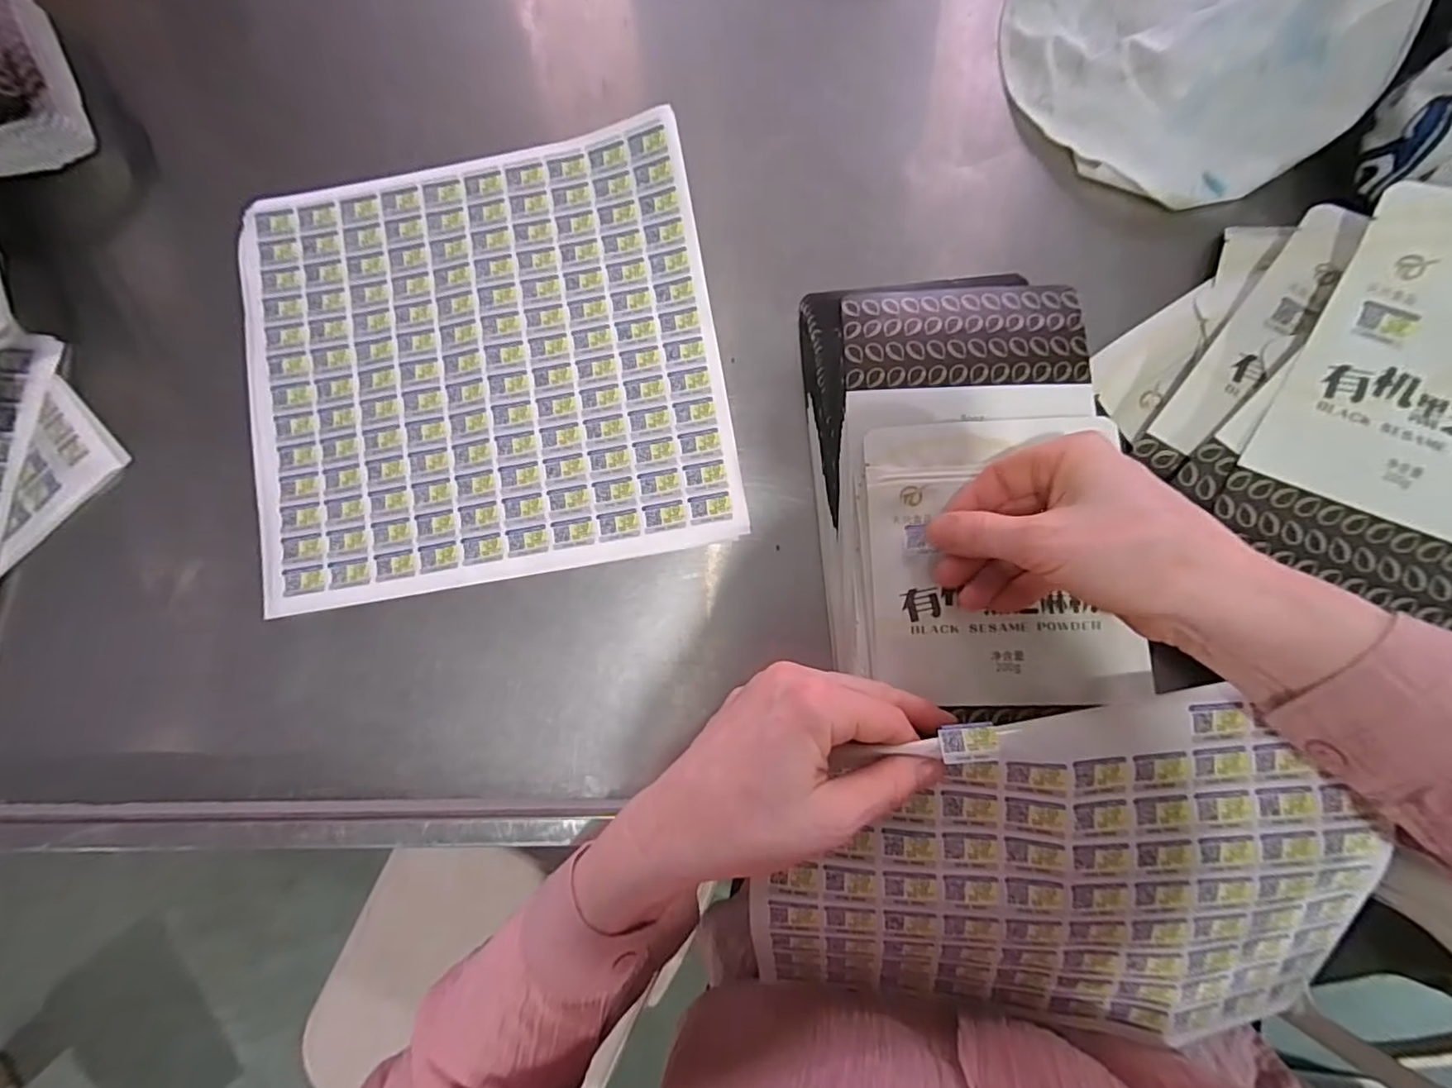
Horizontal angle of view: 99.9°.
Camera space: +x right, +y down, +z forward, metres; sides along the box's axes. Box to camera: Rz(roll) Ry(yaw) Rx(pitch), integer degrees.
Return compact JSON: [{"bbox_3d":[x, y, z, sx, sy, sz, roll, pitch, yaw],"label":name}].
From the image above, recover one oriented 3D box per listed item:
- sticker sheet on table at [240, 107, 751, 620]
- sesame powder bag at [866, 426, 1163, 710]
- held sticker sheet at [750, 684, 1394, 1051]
[{"bbox_3d":[-0.160,-0.119,0.390,0.298,0.008,0.283,-10,82,4],"label":"sticker sheet on table"},{"bbox_3d":[0.145,0.008,0.326,0.134,0.010,0.152,-3,82,5],"label":"sesame powder bag"},{"bbox_3d":[0.158,0.157,0.296,0.273,0.070,0.166,3,83,5],"label":"held sticker sheet"}]

